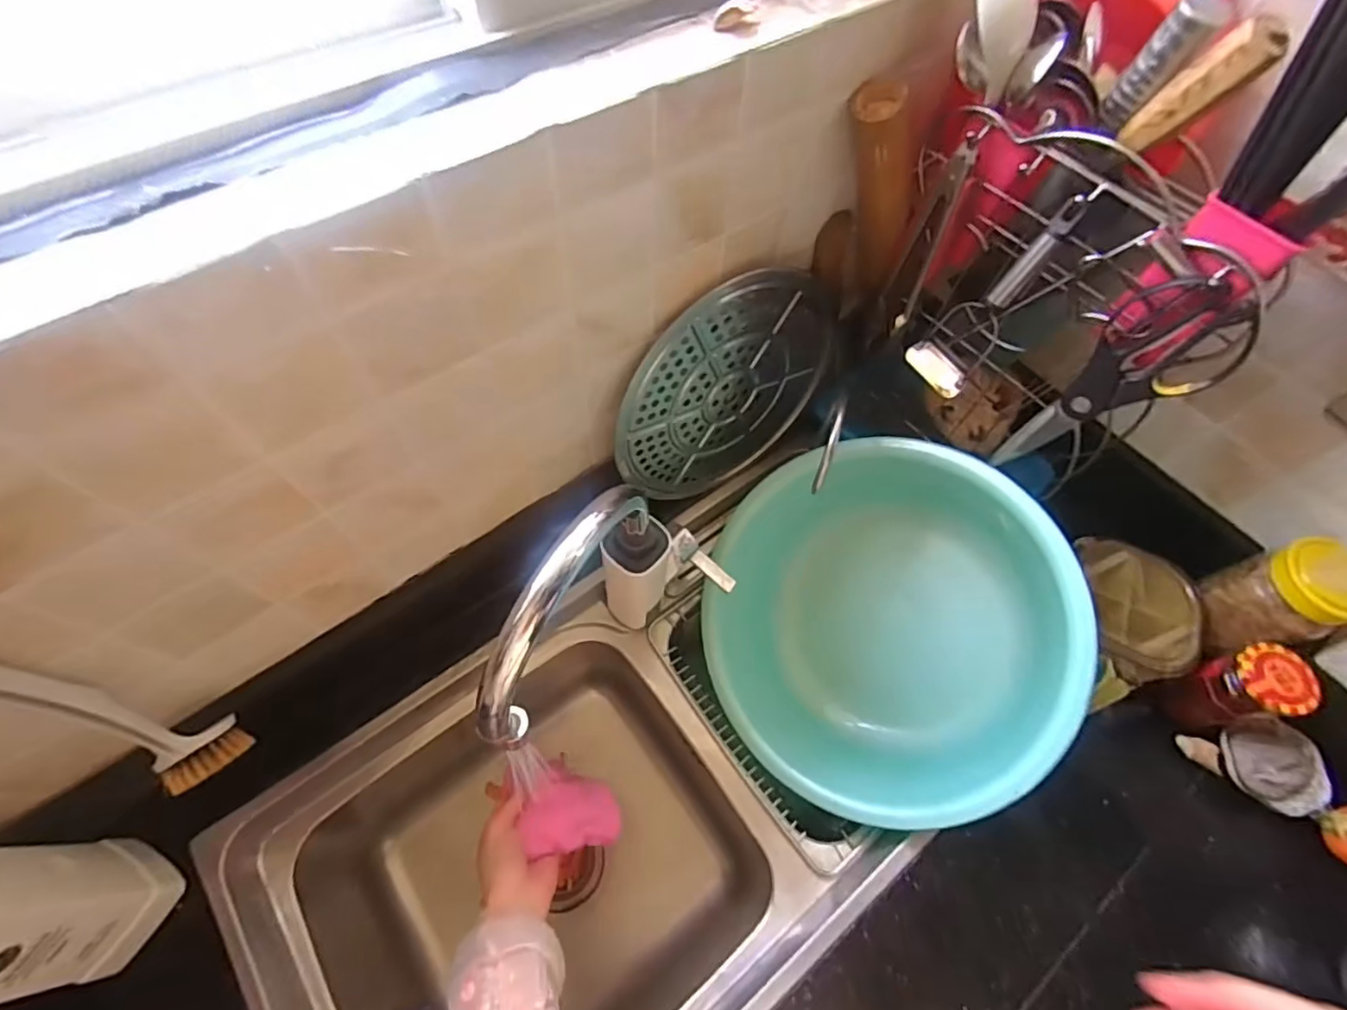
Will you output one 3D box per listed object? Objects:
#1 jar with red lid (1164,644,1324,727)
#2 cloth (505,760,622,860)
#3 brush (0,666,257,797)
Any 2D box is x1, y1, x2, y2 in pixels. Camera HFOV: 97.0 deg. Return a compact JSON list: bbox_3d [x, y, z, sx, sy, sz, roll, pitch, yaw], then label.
[{"bbox_3d":[0.560,0.185,0.599,0.061,0.112,0.061,1,62,-2],"label":"jar with red lid"},{"bbox_3d":[-0.103,0.306,0.614,0.091,0.070,0.083,-6,63,-6],"label":"cloth"},{"bbox_3d":[-0.373,0.154,0.394,0.046,0.223,0.056,7,62,1],"label":"brush"}]

